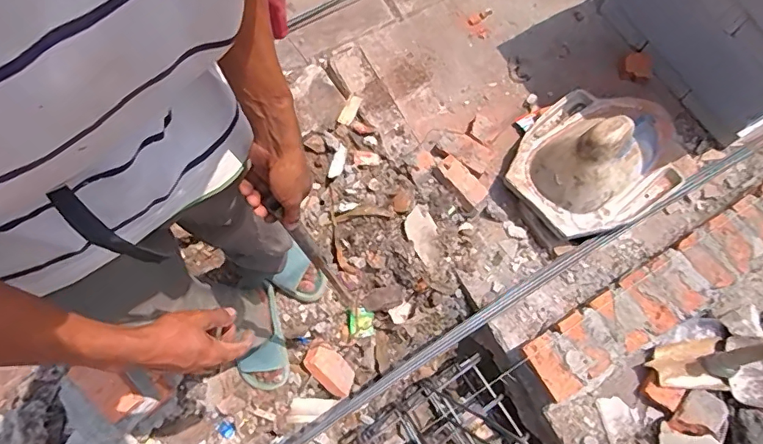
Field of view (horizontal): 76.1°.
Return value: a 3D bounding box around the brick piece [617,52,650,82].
[{"bbox_3d":[0.794,-0.482,1.522,0.092,0.048,0.089,0,67,1],"label":"brick piece"}]

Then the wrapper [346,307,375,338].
[{"bbox_3d":[-0.052,0.276,1.339,0.078,0.013,0.086,-1,103,-22],"label":"wrapper"}]

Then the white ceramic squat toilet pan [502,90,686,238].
[{"bbox_3d":[0.588,-0.202,1.300,0.452,0.250,0.392,-34,70,-13],"label":"white ceramic squat toilet pan"}]

